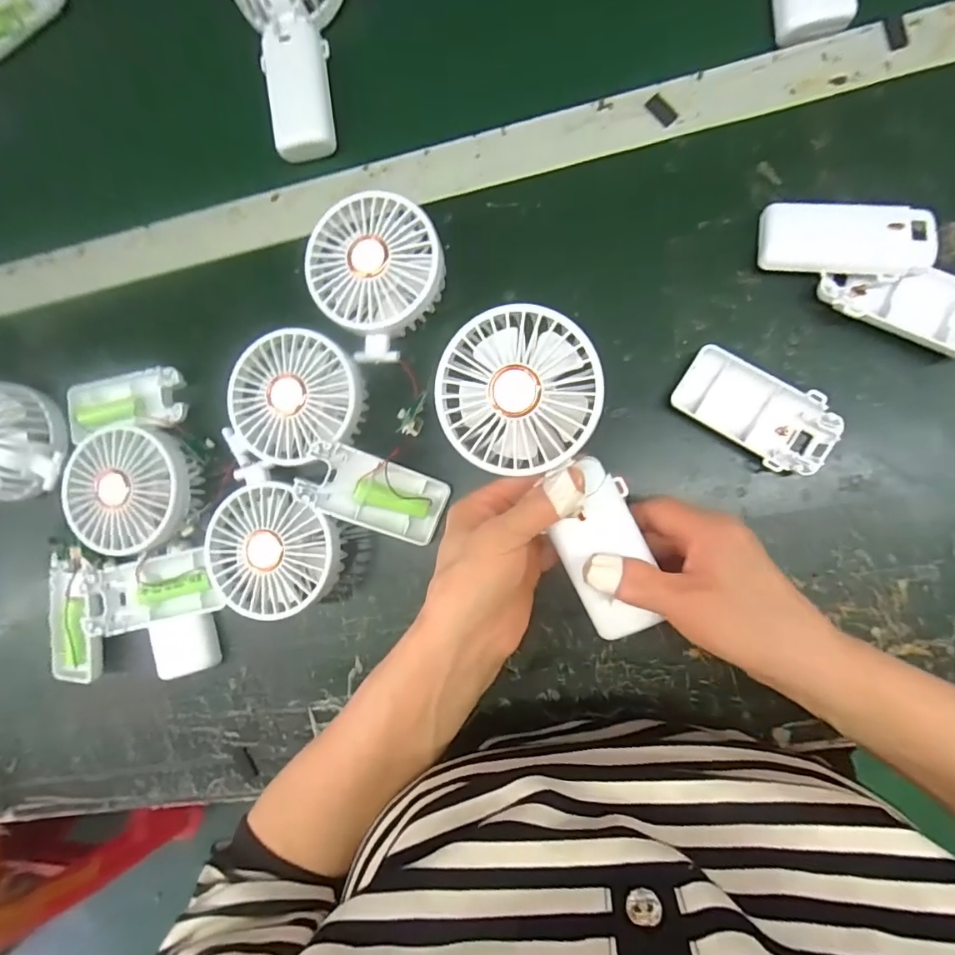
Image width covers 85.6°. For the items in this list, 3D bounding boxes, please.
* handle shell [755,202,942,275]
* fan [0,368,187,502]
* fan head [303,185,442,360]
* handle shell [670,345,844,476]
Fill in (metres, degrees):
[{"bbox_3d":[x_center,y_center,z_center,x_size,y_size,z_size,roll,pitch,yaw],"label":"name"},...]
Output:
[{"bbox_3d":[0.220,-0.143,0.312,0.090,0.020,0.040,9,89,10],"label":"handle shell"},{"bbox_3d":[-0.303,-0.030,0.375,0.181,0.047,0.086,-5,87,9],"label":"fan"},{"bbox_3d":[-0.062,-0.133,0.346,0.087,0.047,0.099,-33,83,7],"label":"fan head"},{"bbox_3d":[0.171,-0.040,0.319,0.094,0.017,0.048,33,93,9],"label":"handle shell"}]

